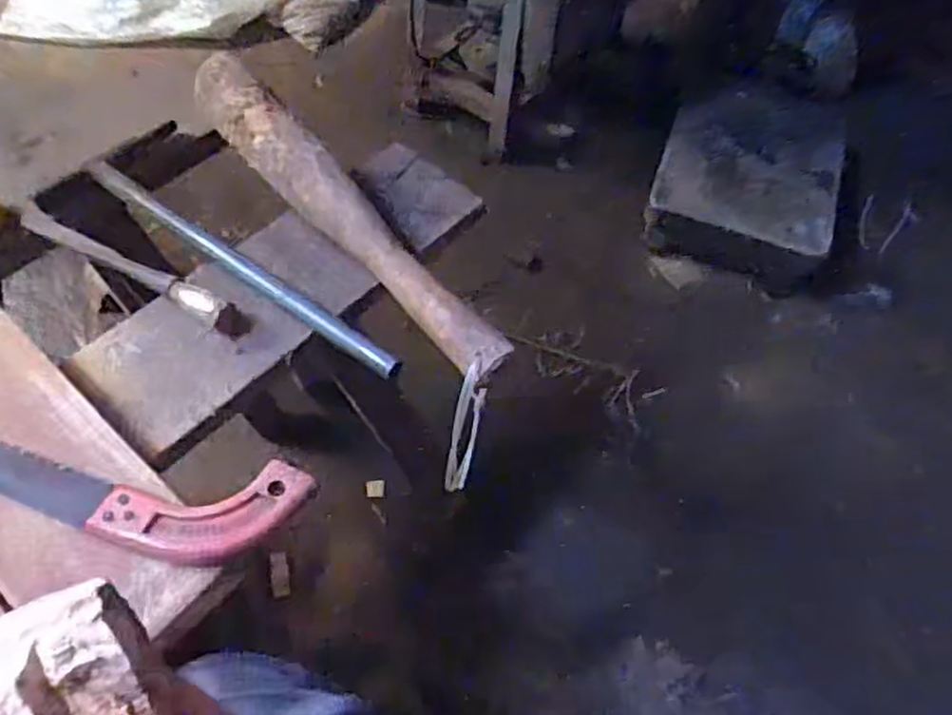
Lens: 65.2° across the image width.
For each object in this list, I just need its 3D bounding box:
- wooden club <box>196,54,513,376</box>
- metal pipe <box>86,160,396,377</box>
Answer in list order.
[{"bbox_3d":[-0.135,-0.144,0.695,0.063,0.050,0.460,-33,65,-21],"label":"wooden club"},{"bbox_3d":[-0.226,-0.090,0.688,0.394,0.017,0.020,34,62,17],"label":"metal pipe"}]

